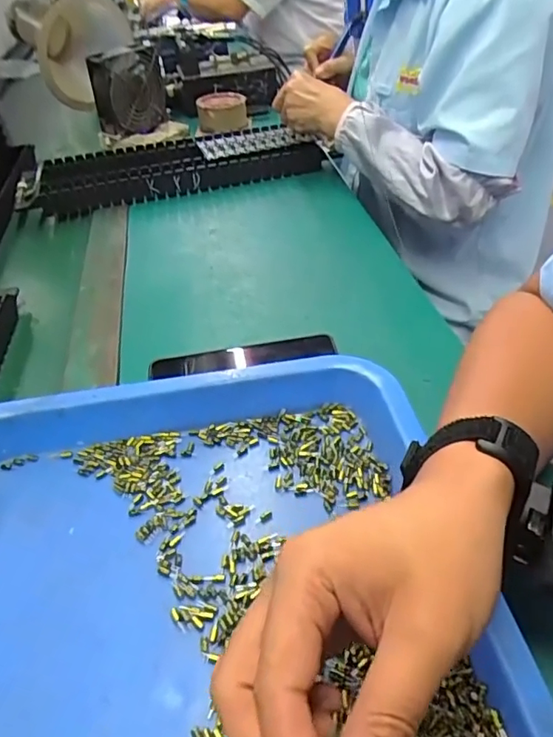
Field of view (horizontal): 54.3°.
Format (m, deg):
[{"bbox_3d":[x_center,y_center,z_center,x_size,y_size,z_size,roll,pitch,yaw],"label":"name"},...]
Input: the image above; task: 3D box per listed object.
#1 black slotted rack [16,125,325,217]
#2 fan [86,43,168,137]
[{"bbox_3d":[-0.160,-0.299,0.798,0.425,0.042,0.157,-13,42,-10],"label":"black slotted rack"},{"bbox_3d":[-0.233,-0.449,0.874,0.042,0.119,0.131,15,42,32],"label":"fan"}]

